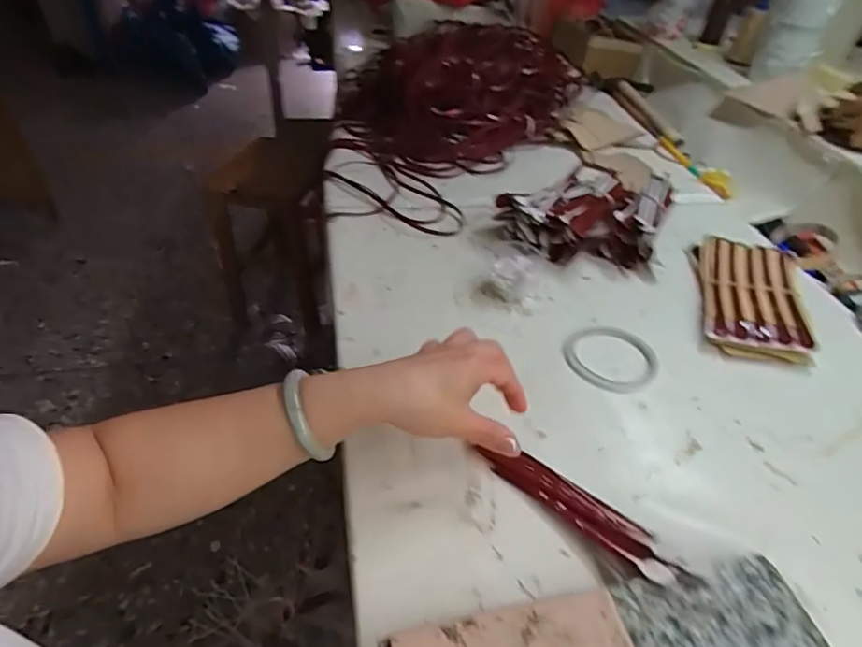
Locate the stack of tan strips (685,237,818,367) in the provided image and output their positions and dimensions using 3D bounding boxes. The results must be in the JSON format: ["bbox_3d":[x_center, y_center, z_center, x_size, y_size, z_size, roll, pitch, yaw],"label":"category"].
[{"bbox_3d":[0.373,-0.033,0.619,0.109,0.025,0.200,15,43,12],"label":"stack of tan strips"}]

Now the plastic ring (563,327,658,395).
[{"bbox_3d":[0.189,0.033,0.550,0.103,0.006,0.091,-23,48,-27],"label":"plastic ring"}]

